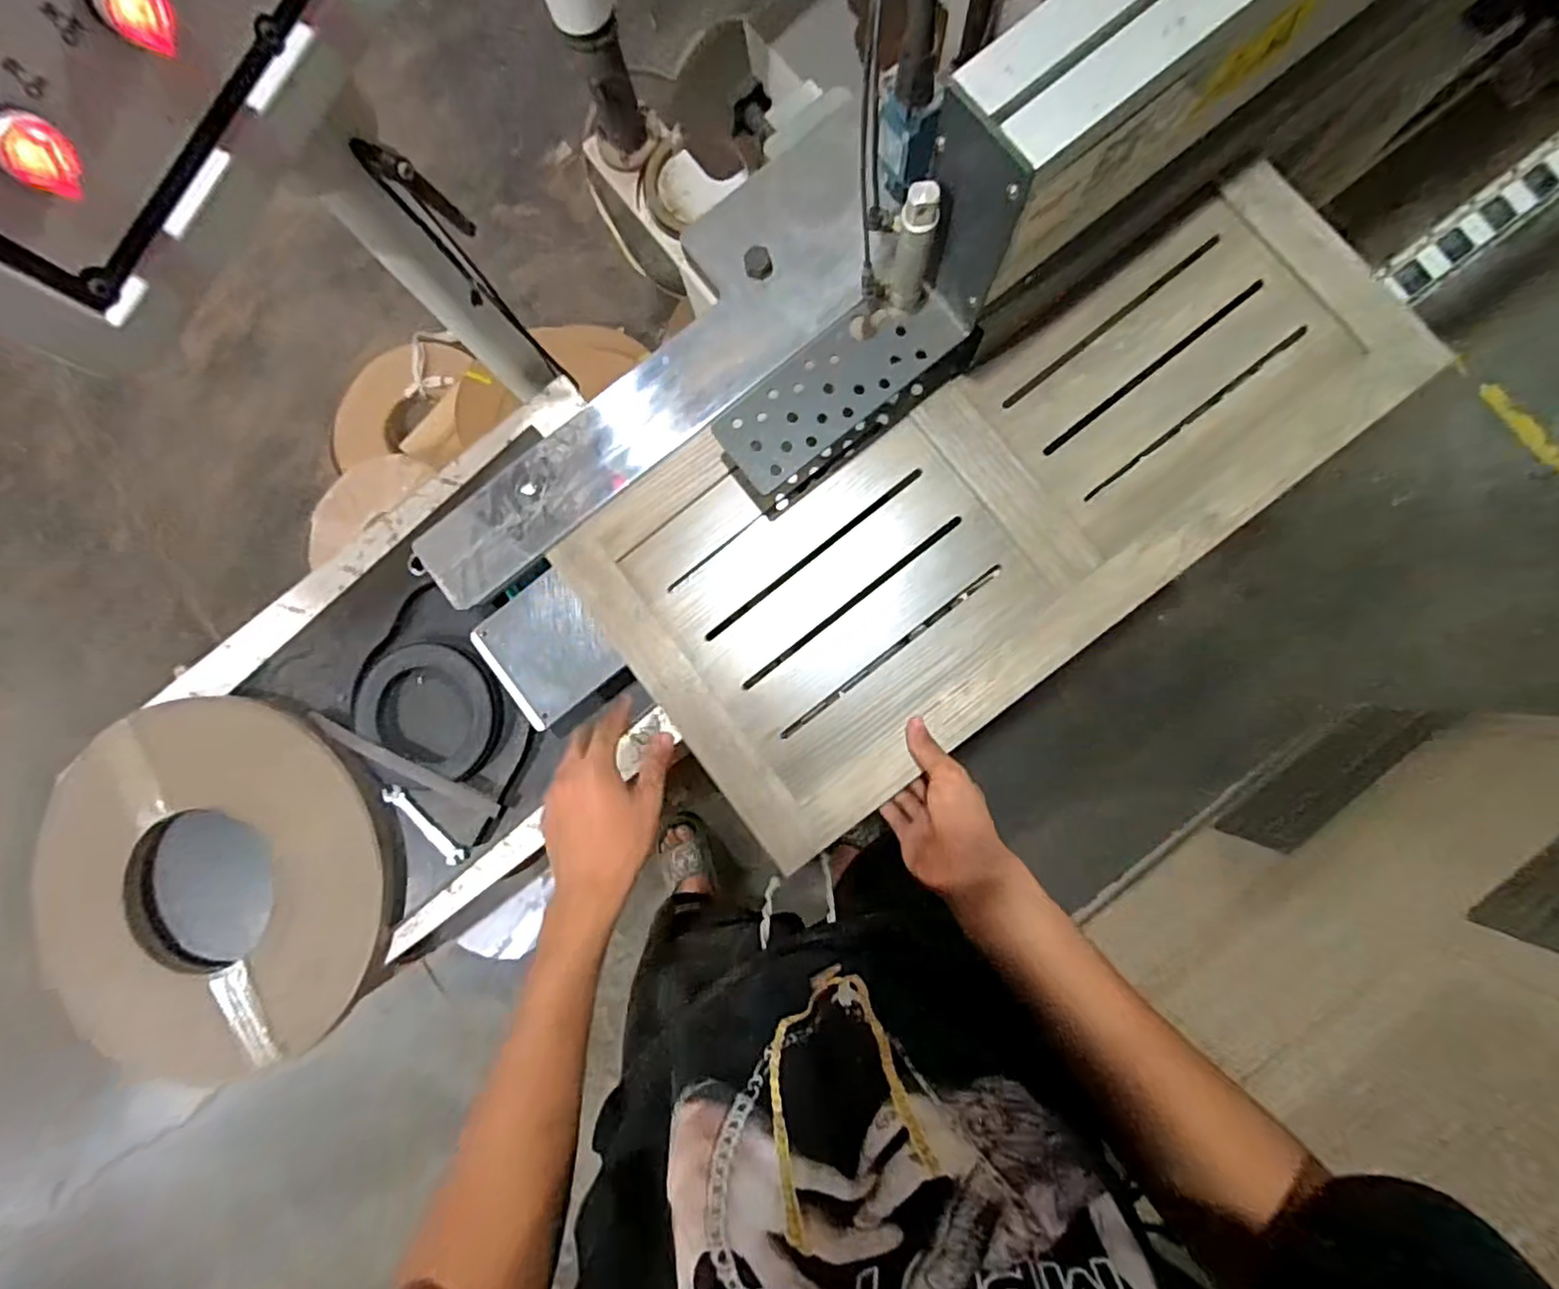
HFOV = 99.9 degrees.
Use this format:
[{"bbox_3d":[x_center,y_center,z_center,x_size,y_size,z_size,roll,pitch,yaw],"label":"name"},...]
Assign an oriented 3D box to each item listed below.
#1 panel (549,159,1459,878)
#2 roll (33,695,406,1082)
[{"bbox_3d":[0.212,-0.141,0.616,0.772,0.034,0.356,-31,85,1],"label":"panel"},{"bbox_3d":[-0.614,0.253,0.713,0.402,0.037,0.375,0,86,4],"label":"roll"}]

